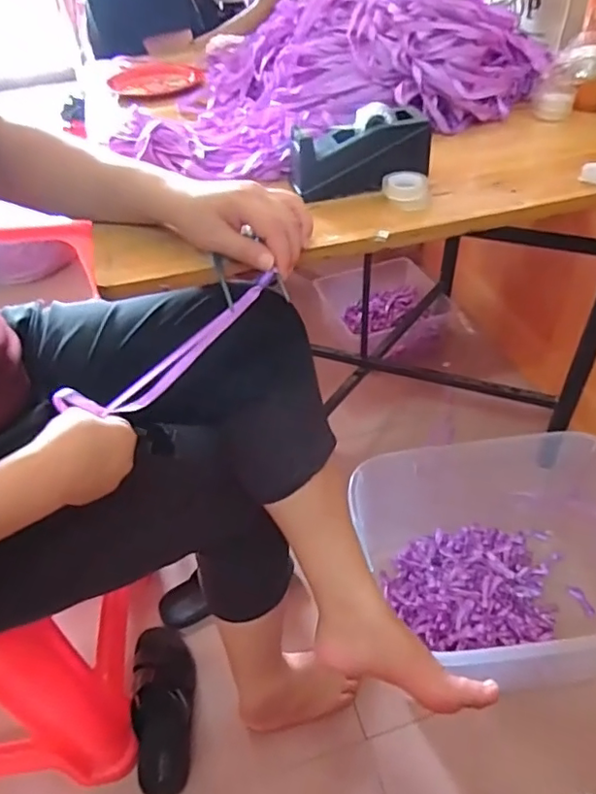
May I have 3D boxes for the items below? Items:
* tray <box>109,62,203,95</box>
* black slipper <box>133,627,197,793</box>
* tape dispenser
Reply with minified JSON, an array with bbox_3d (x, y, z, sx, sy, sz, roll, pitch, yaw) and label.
[{"bbox_3d":[-0.246,-0.552,0.974,0.158,0.023,0.116,-13,45,-8],"label":"tray"},{"bbox_3d":[-0.214,0.503,0.910,0.100,0.066,0.241,-10,45,-5],"label":"black slipper"},{"bbox_3d":[0.070,-0.261,0.609,0.151,0.072,0.062,-7,45,-2],"label":"tape dispenser"}]

